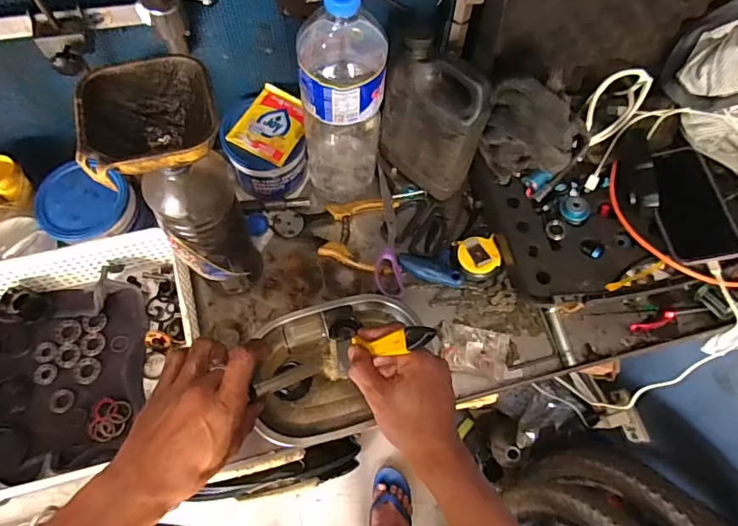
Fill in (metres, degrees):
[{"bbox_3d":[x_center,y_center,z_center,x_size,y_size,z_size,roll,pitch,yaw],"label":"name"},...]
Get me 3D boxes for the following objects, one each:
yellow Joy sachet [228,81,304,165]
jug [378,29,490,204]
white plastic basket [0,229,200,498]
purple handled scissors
[{"bbox_3d":[-0.120,-0.174,0.608,0.077,0.013,0.095,28,69,9],"label":"yellow Joy sachet"},{"bbox_3d":[0.080,-0.175,0.609,0.129,0.172,0.063,39,71,13],"label":"jug"},{"bbox_3d":[-0.355,0.109,0.535,0.326,0.075,0.248,-16,69,-9],"label":"white plastic basket"},{"bbox_3d":[0.022,-0.046,0.647,0.034,0.015,0.197,-2,68,-4],"label":"purple handled scissors"}]

